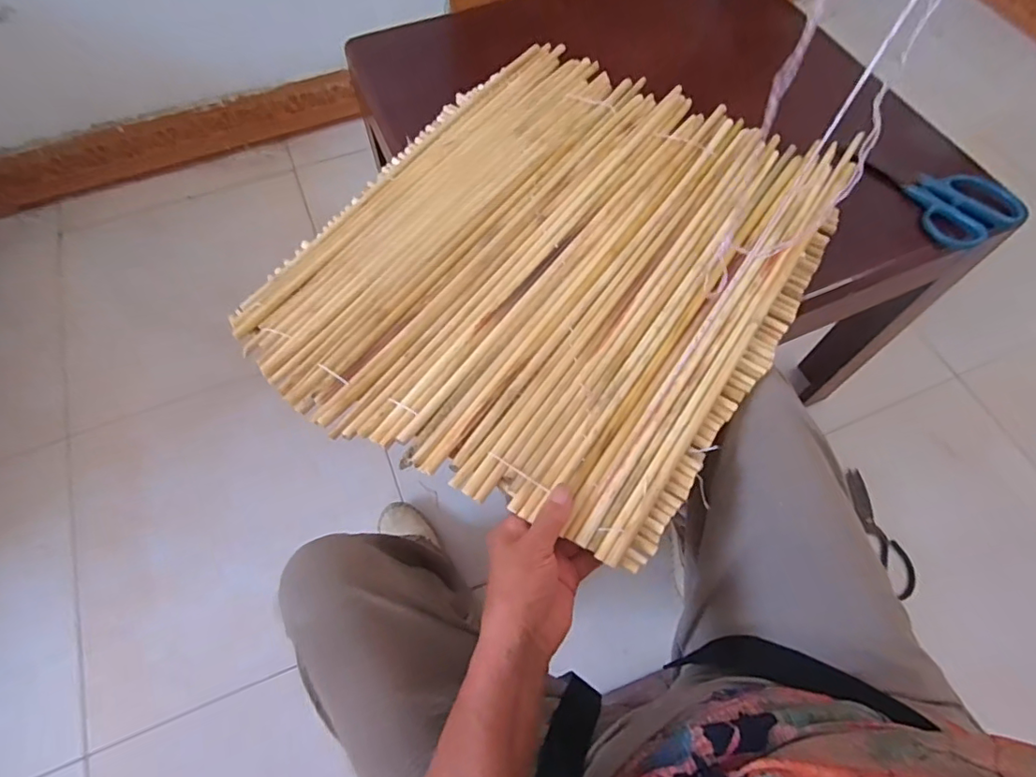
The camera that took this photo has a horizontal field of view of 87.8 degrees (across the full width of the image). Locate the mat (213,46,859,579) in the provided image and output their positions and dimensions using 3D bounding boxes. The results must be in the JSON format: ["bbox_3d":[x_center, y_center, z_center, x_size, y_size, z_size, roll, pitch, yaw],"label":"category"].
[{"bbox_3d":[0.038,-0.133,0.510,0.413,0.032,0.492,31,65,17],"label":"mat"}]

